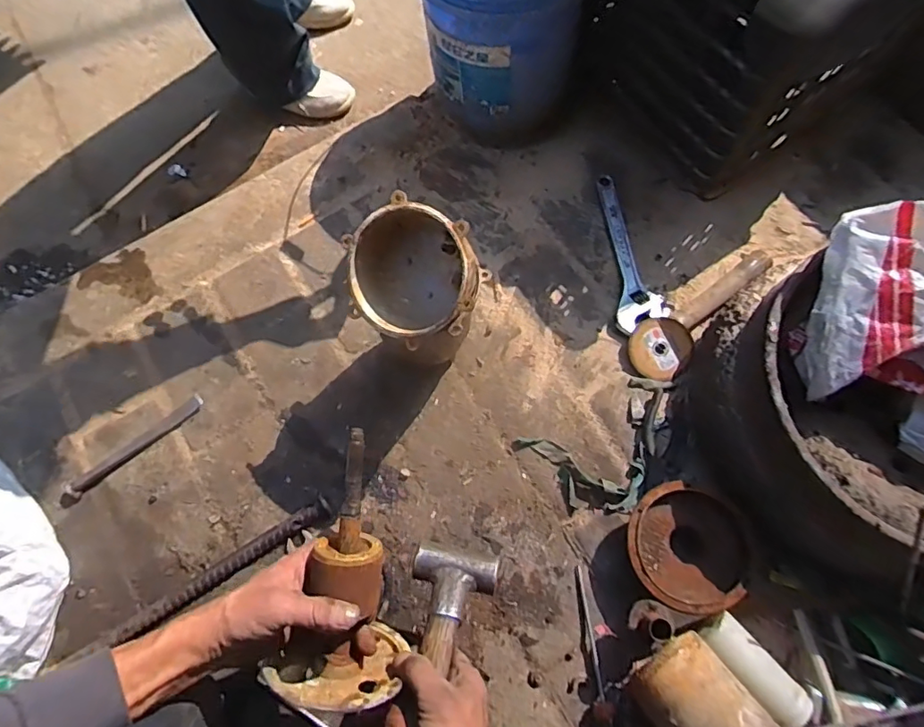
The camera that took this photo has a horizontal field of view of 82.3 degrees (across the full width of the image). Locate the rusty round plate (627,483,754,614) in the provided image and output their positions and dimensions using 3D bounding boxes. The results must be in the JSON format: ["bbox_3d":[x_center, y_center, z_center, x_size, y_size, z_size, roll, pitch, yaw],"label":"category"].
[{"bbox_3d":[0.271,0.225,0.633,0.141,0.036,0.130,0,71,0],"label":"rusty round plate"}]

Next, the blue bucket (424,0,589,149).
[{"bbox_3d":[0.054,-0.545,0.833,0.238,0.284,0.258,0,70,1],"label":"blue bucket"}]

